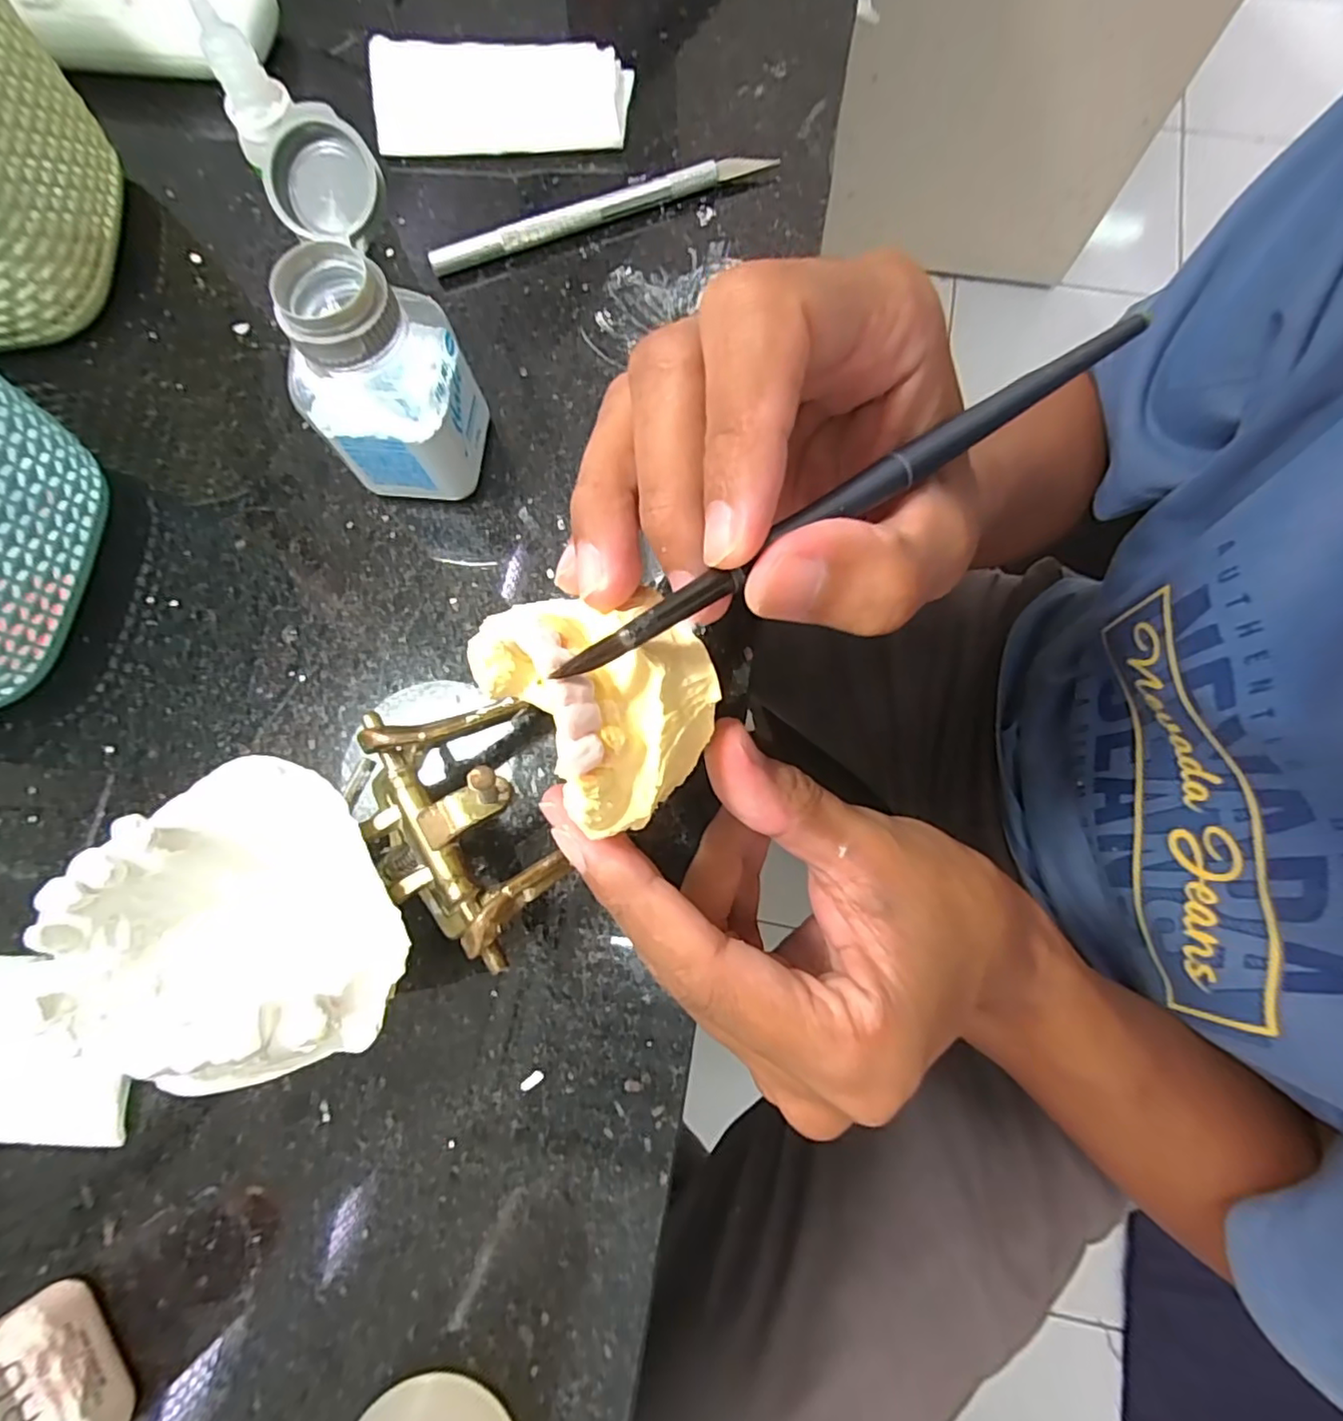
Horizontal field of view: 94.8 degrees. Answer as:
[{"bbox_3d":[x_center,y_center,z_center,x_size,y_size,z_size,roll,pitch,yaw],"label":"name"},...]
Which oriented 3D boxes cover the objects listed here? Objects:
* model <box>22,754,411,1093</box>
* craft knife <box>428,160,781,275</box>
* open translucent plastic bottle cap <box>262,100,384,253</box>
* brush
[{"bbox_3d":[-0.101,0.052,0.142,0.061,0.032,0.069,-23,73,-34],"label":"model"},{"bbox_3d":[-0.026,-0.195,0.239,0.137,0.009,0.008,-21,77,-3],"label":"craft knife"},{"bbox_3d":[-0.092,-0.140,0.162,0.028,0.005,0.028,0,96,1],"label":"open translucent plastic bottle cap"},{"bbox_3d":[0.046,-0.049,0.131,0.159,0.008,0.010,-33,78,-13],"label":"brush"}]

